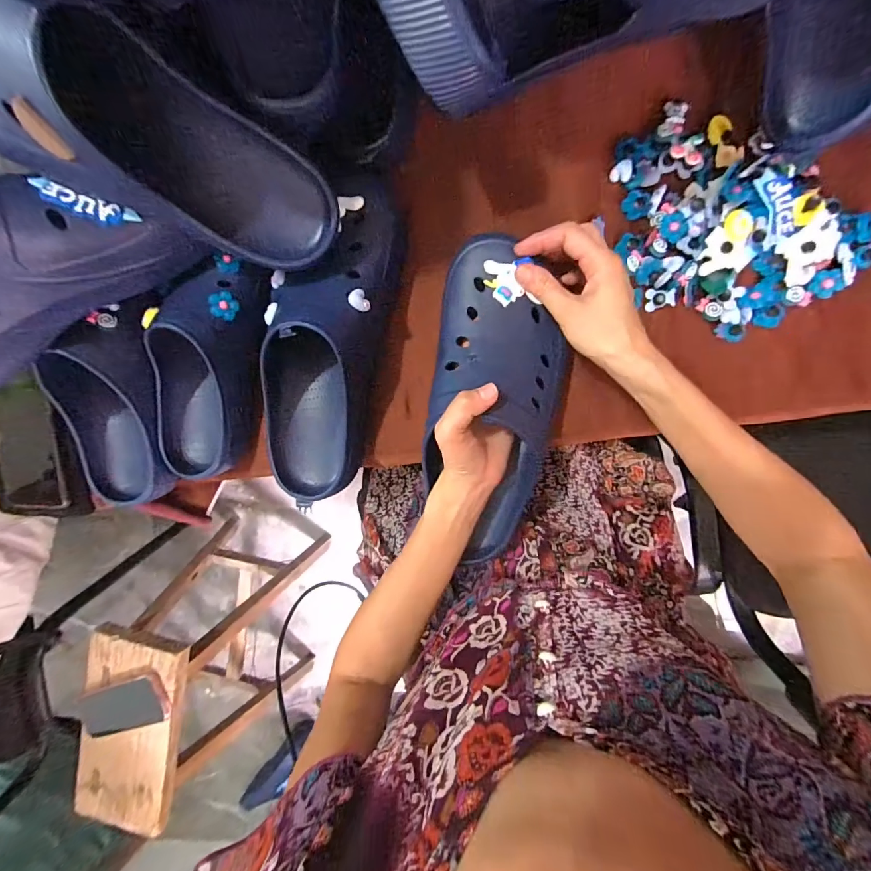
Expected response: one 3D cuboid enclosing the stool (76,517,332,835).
[{"bbox_3d":[-0.494,0.476,0.917,0.289,0.460,0.391,9,98,6],"label":"stool"}]

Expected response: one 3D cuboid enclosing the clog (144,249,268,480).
[{"bbox_3d":[-0.230,-0.062,0.397,0.092,0.080,0.217,12,98,6],"label":"clog"}]

